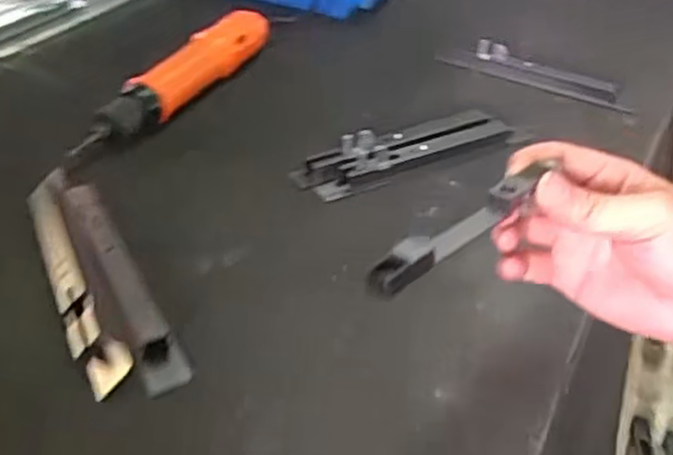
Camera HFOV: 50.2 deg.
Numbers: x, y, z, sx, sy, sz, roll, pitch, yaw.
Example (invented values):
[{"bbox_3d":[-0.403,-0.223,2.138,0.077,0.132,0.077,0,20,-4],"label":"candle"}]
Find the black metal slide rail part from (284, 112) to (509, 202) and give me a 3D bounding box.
[{"bbox_3d":[0.064,-0.066,0.615,0.200,0.029,0.055,-20,46,-28],"label":"black metal slide rail part"}]

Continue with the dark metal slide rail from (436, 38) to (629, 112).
[{"bbox_3d":[0.205,-0.161,0.747,0.198,0.032,0.030,25,43,22],"label":"dark metal slide rail"}]

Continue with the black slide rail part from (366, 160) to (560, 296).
[{"bbox_3d":[0.061,-0.001,0.348,0.017,0.013,0.126,35,48,30],"label":"black slide rail part"}]

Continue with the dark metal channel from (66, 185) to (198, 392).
[{"bbox_3d":[-0.144,0.029,0.477,0.026,0.017,0.205,-16,45,-25],"label":"dark metal channel"}]

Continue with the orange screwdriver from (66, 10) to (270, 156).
[{"bbox_3d":[-0.142,-0.136,0.659,0.046,0.042,0.270,23,43,19],"label":"orange screwdriver"}]

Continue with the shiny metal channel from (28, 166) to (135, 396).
[{"bbox_3d":[-0.176,0.025,0.474,0.030,0.026,0.208,-15,44,-24],"label":"shiny metal channel"}]

